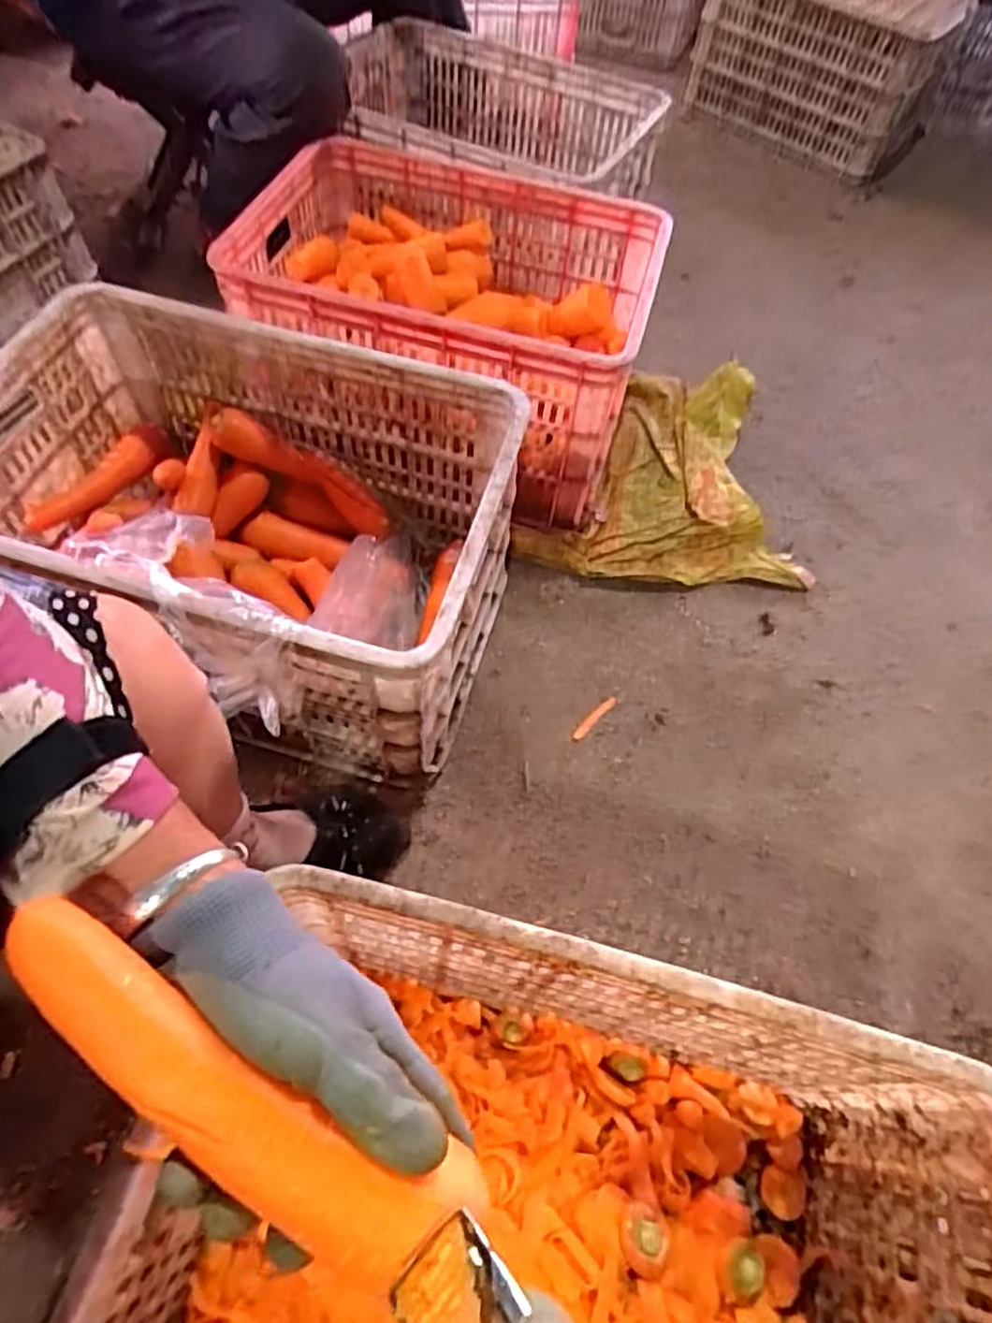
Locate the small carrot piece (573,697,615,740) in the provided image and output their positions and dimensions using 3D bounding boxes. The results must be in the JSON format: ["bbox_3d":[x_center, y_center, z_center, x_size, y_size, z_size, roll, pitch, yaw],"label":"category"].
[{"bbox_3d":[0.119,0.068,0.858,0.013,0.009,0.074,39,65,19],"label":"small carrot piece"}]

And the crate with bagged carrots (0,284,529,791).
[{"bbox_3d":[-0.259,-0.110,0.767,0.503,0.310,0.373,15,60,4],"label":"crate with bagged carrots"}]

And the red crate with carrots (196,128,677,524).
[{"bbox_3d":[-0.057,-0.461,0.984,0.513,0.271,0.387,19,60,6],"label":"red crate with carrots"}]

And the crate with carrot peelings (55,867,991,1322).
[{"bbox_3d":[0.043,0.402,0.473,0.504,0.266,0.348,15,60,4],"label":"crate with carrot peelings"}]

